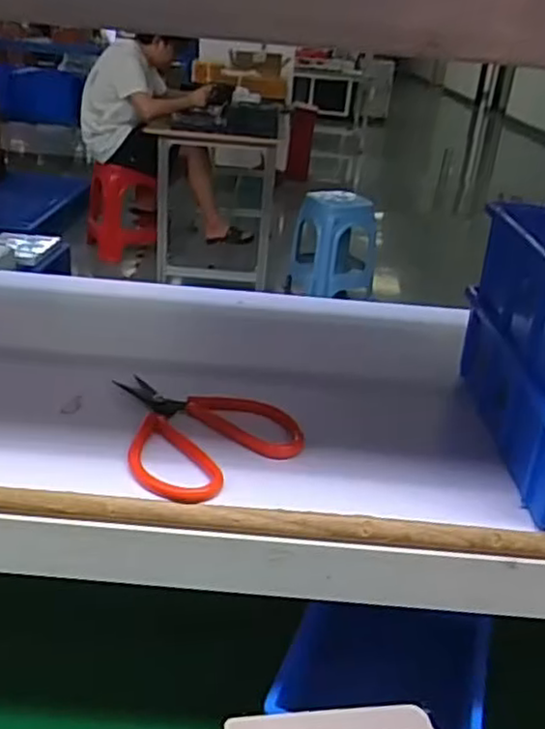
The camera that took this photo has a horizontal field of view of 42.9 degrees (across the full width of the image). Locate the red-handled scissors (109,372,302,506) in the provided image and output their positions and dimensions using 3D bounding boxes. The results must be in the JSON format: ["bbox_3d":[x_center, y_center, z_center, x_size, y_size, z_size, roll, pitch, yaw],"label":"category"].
[{"bbox_3d":[-0.053,0.035,0.410,0.092,0.017,0.116,-20,36,-40],"label":"red-handled scissors"}]

